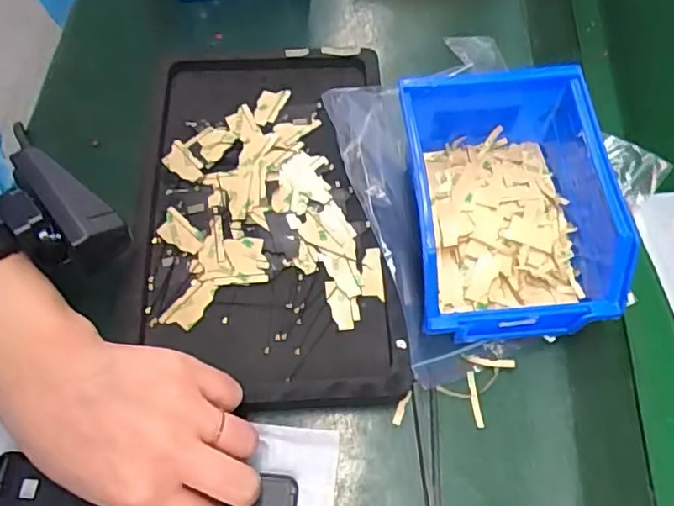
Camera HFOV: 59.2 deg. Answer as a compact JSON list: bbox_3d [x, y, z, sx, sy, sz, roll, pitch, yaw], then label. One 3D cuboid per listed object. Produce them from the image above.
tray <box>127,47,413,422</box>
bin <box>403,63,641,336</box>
[{"bbox_3d":[-0.046,-0.031,0.370,0.153,0.022,0.257,-1,63,-4],"label":"tray"},{"bbox_3d":[0.099,-0.024,0.343,0.127,0.075,0.143,2,63,-3],"label":"bin"}]

